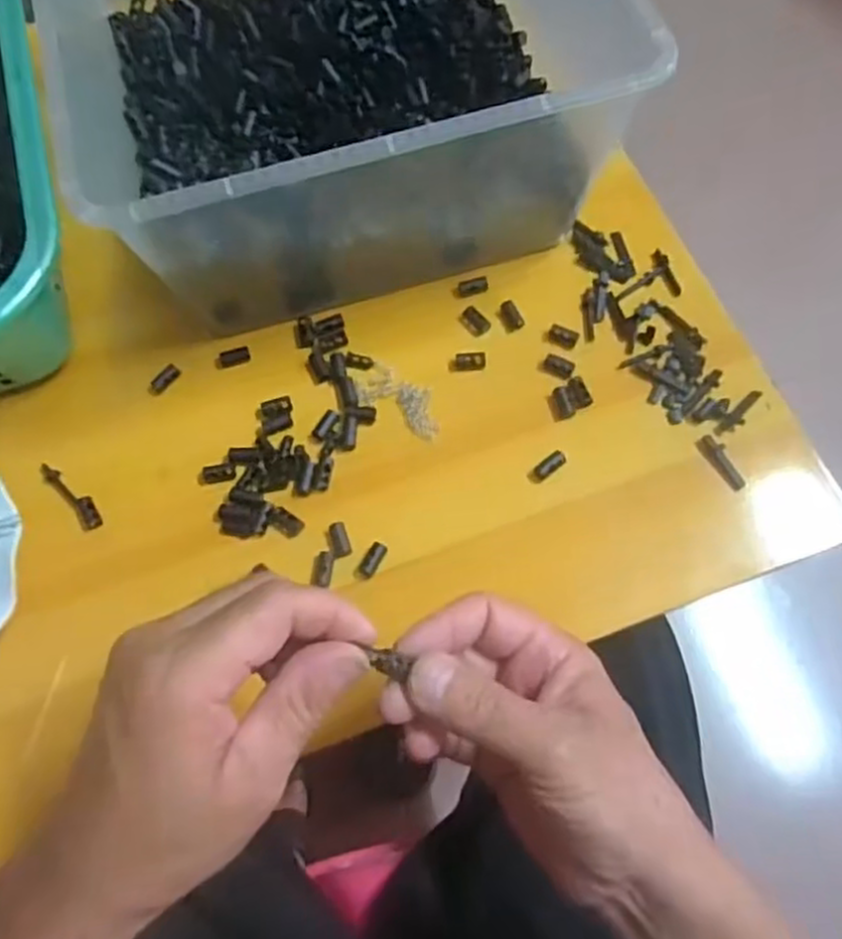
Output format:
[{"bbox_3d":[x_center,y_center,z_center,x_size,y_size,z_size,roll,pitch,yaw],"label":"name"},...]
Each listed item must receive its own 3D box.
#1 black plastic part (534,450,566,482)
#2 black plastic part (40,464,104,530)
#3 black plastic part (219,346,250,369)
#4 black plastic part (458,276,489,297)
[{"bbox_3d":[0.074,-0.003,0.433,0.021,0.004,0.009,-39,71,-14],"label":"black plastic part"},{"bbox_3d":[-0.202,0.014,0.437,0.013,0.004,0.052,-40,71,-14],"label":"black plastic part"},{"bbox_3d":[-0.116,-0.071,0.472,0.019,0.004,0.010,-20,68,-7],"label":"black plastic part"},{"bbox_3d":[0.033,-0.117,0.481,0.019,0.004,0.012,-12,67,-3],"label":"black plastic part"}]

